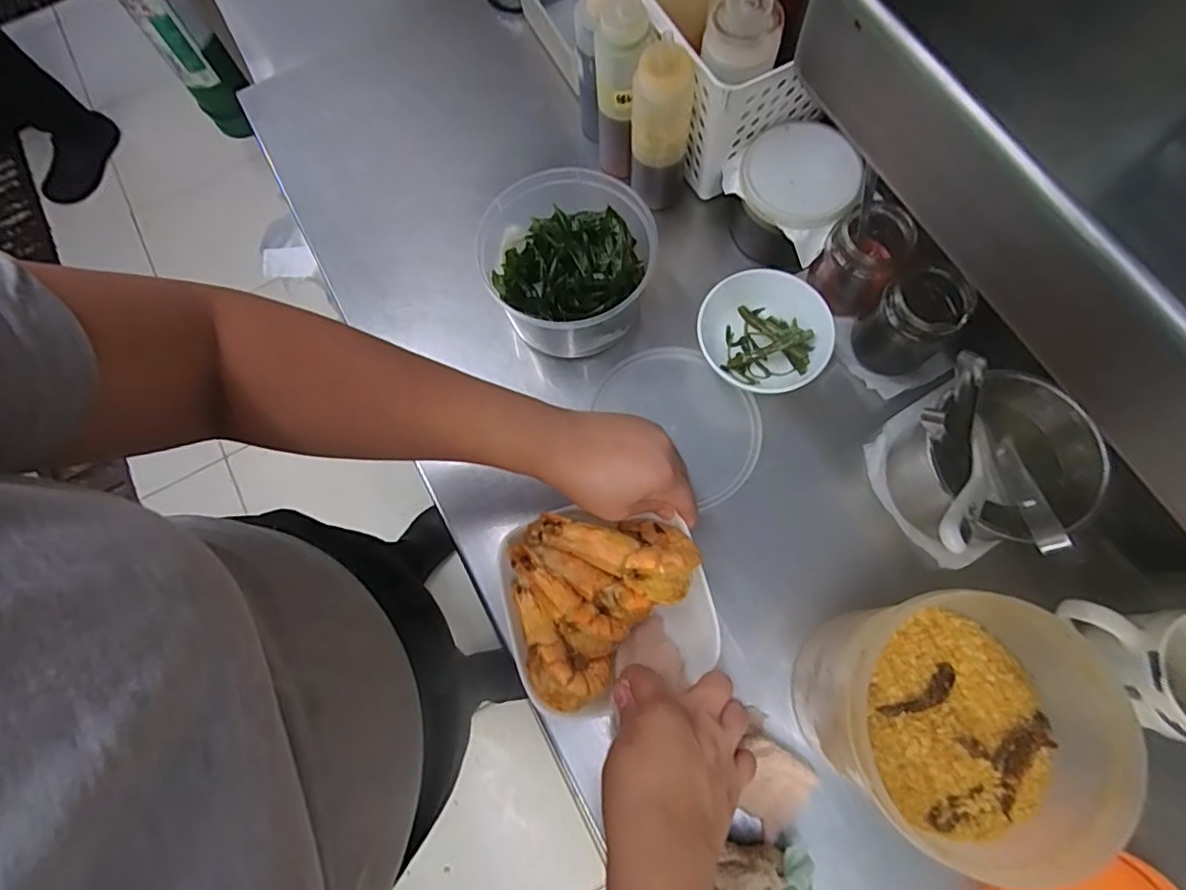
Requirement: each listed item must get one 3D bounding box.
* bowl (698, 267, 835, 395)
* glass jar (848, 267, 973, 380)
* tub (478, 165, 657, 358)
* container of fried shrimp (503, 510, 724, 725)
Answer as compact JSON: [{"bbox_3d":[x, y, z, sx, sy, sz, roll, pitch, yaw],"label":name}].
[{"bbox_3d":[0.146,-0.093,0.509,0.110,0.047,0.106,29,77,10],"label":"bowl"},{"bbox_3d":[0.260,-0.099,0.483,0.055,0.088,0.056,0,74,2],"label":"glass jar"},{"bbox_3d":[-0.021,-0.152,0.517,0.142,0.092,0.141,0,74,2],"label":"tub"},{"bbox_3d":[0.011,0.117,0.431,0.140,0.071,0.137,-15,74,-3],"label":"container of fried shrimp"}]

